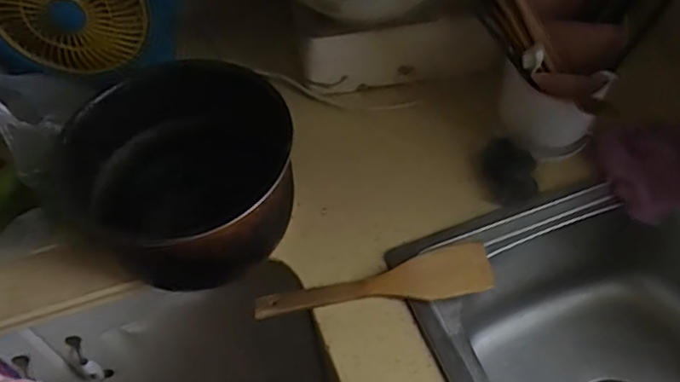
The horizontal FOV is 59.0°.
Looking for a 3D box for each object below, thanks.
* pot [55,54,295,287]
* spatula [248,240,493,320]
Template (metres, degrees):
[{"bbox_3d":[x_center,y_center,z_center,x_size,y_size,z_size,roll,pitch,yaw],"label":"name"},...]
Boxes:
[{"bbox_3d":[-0.168,-0.008,0.650,0.226,0.154,0.211,5,54,7],"label":"pot"},{"bbox_3d":[0.033,0.097,0.617,0.239,0.024,0.053,-9,54,-3],"label":"spatula"}]

